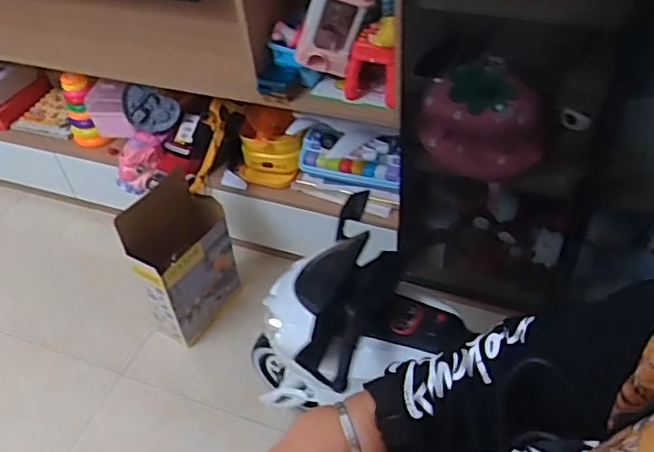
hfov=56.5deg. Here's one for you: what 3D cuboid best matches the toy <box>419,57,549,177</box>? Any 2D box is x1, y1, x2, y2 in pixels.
[{"bbox_3d":[0.343,-0.237,1.361,0.262,0.253,0.169,1,44,8],"label":"toy"}]

